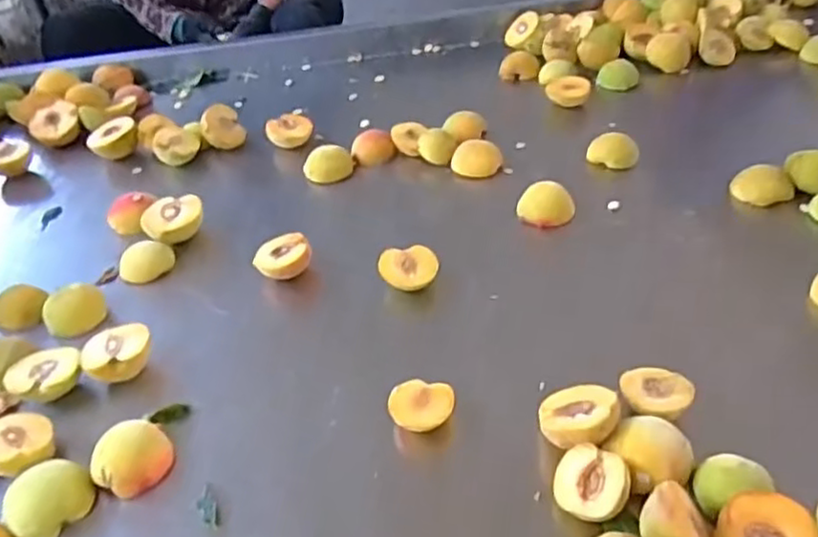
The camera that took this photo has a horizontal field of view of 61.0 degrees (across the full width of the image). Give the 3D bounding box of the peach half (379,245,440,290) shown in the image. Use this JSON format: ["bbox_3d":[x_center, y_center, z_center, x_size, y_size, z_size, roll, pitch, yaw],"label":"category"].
[{"bbox_3d":[0.001,0.003,0.725,0.059,0.027,0.051,-9,40,-2],"label":"peach half"}]

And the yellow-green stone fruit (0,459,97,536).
[{"bbox_3d":[-0.285,0.181,0.545,0.048,0.038,0.063,23,49,31],"label":"yellow-green stone fruit"}]

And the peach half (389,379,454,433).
[{"bbox_3d":[0.012,0.121,0.591,0.053,0.030,0.045,-6,40,2],"label":"peach half"}]

